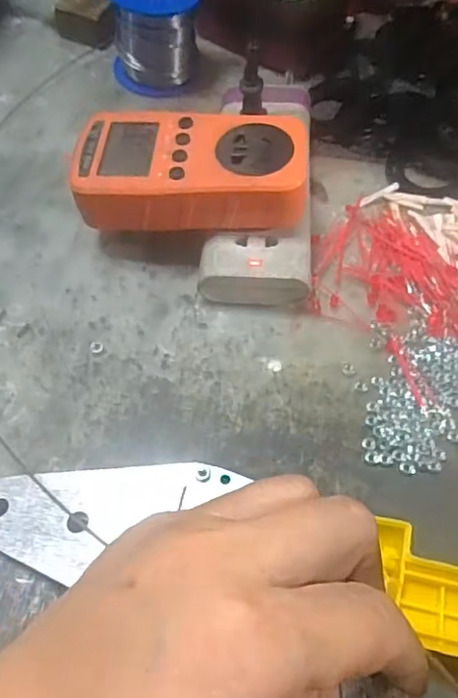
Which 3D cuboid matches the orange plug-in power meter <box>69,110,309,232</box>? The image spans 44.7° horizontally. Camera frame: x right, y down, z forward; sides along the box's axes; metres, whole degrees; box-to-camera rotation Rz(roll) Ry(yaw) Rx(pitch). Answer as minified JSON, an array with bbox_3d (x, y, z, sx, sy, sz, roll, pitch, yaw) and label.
[{"bbox_3d":[-0.022,-0.103,0.312,0.124,0.032,0.071,-1,60,-6],"label":"orange plug-in power meter"}]

